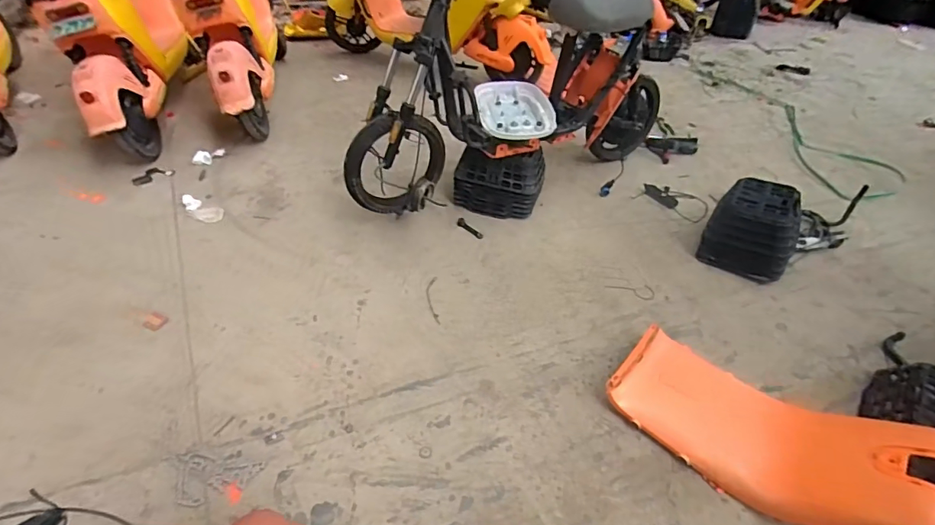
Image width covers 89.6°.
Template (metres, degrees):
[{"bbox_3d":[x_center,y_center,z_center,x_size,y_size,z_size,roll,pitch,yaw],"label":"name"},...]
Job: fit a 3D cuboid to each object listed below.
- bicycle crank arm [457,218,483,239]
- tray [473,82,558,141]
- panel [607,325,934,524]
[{"bbox_3d":[0.007,-0.124,1.720,0.033,0.018,0.120,-30,51,-30],"label":"bicycle crank arm"},{"bbox_3d":[0.172,-0.576,1.714,0.261,0.062,0.352,-4,52,-1],"label":"tray"},{"bbox_3d":[0.653,0.369,1.054,0.332,0.220,0.639,-26,49,-28],"label":"panel"}]

